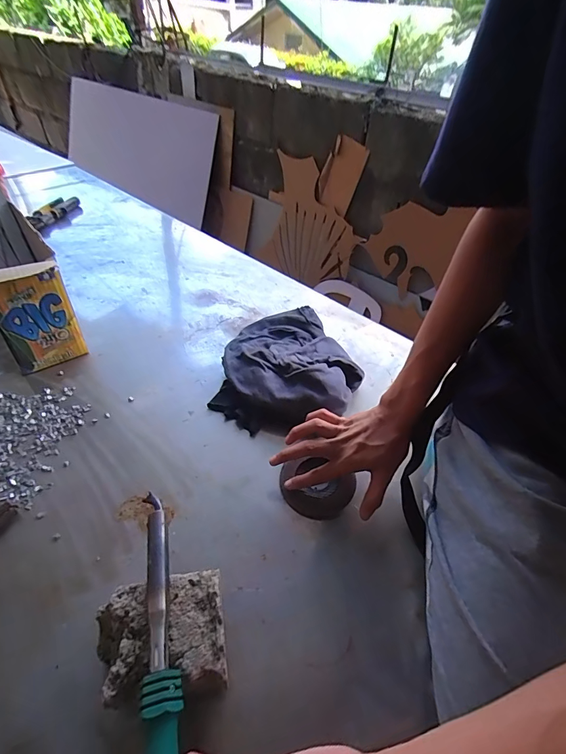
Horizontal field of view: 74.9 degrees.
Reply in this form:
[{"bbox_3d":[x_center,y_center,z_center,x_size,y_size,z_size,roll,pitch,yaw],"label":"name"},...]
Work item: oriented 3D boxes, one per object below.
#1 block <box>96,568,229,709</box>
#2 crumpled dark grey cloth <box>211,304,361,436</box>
[{"bbox_3d":[-0.102,0.224,0.314,0.105,0.066,0.083,-6,46,-10],"label":"block"},{"bbox_3d":[0.014,-0.044,0.595,0.213,0.055,0.292,6,46,3],"label":"crumpled dark grey cloth"}]

